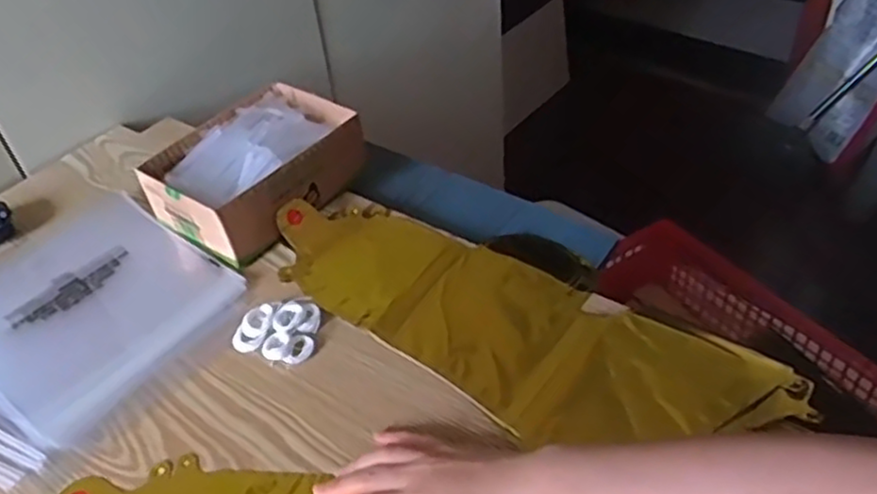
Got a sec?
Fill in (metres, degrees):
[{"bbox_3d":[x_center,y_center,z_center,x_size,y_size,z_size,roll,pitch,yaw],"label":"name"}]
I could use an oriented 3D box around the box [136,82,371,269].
[{"bbox_3d":[-0.175,-0.077,0.703,0.134,0.069,0.181,27,53,29],"label":"box"}]

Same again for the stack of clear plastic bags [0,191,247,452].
[{"bbox_3d":[-0.324,0.045,0.642,0.244,0.009,0.212,24,51,27],"label":"stack of clear plastic bags"}]

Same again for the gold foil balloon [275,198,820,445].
[{"bbox_3d":[0.050,0.054,0.586,0.429,0.015,0.153,25,52,27],"label":"gold foil balloon"}]

